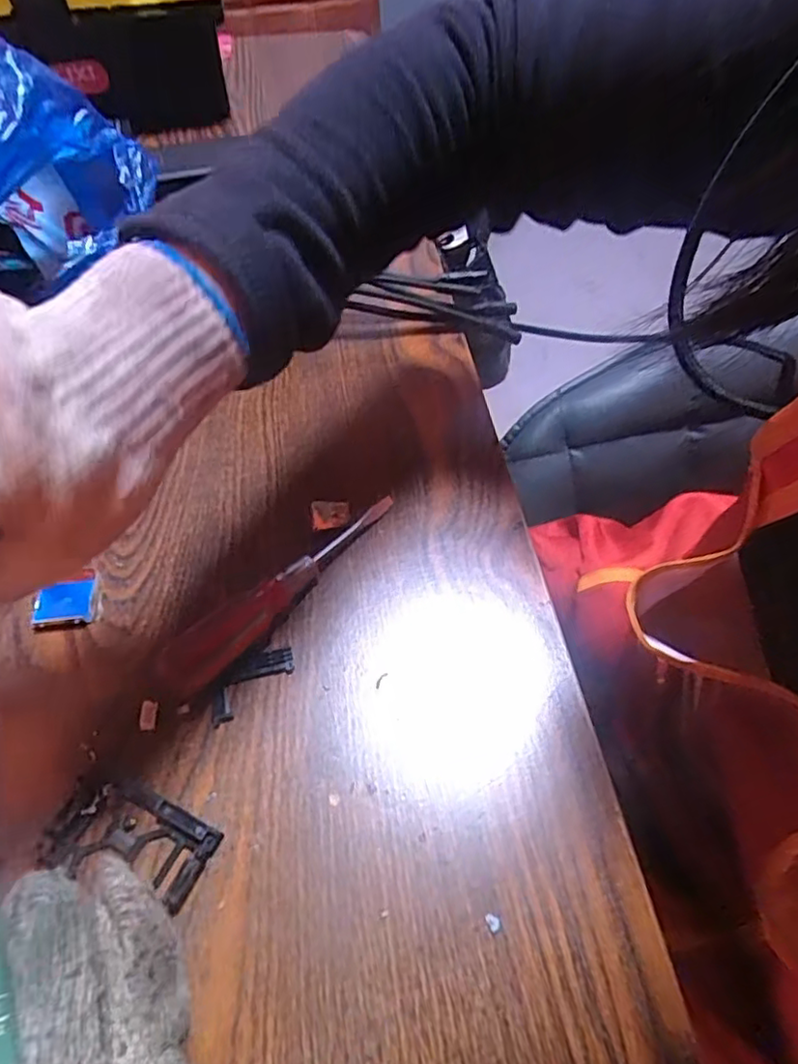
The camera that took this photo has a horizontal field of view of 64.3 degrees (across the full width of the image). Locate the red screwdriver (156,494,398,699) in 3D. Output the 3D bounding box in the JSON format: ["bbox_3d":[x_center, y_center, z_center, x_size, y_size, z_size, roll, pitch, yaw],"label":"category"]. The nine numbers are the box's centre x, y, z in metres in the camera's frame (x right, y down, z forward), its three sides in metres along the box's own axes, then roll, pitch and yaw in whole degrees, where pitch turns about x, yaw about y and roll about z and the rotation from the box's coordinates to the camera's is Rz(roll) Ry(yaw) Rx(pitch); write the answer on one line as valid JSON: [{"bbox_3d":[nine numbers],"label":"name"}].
[{"bbox_3d":[-0.052,0.025,0.305,0.021,0.019,0.140,37,63,24],"label":"red screwdriver"}]

